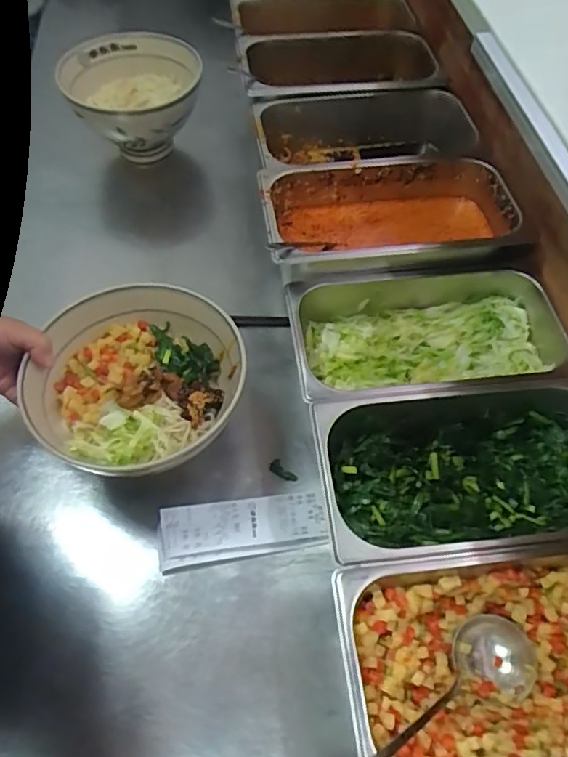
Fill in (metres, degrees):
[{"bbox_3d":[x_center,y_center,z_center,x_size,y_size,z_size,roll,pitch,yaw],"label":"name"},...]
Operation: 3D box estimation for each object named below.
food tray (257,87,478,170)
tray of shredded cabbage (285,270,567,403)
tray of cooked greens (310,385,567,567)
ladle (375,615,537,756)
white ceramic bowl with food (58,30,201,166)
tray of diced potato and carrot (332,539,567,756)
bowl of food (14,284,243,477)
[{"bbox_3d":[0.126,-0.339,0.829,0.338,0.104,0.169,-6,57,-8],"label":"food tray"},{"bbox_3d":[0.176,-0.037,0.667,0.331,0.083,0.163,-4,56,-7],"label":"tray of shredded cabbage"},{"bbox_3d":[0.202,0.106,0.582,0.335,0.087,0.167,-4,56,-7],"label":"tray of cooked greens"},{"bbox_3d":[0.101,0.283,0.431,0.297,0.043,0.068,-14,56,-37],"label":"ladle"},{"bbox_3d":[-0.234,-0.423,0.867,0.211,0.147,0.186,-6,57,-9],"label":"white ceramic bowl with food"},{"bbox_3d":[0.216,0.254,0.487,0.329,0.085,0.180,-3,56,-7],"label":"tray of diced potato and carrot"},{"bbox_3d":[-0.157,0.002,0.579,0.206,0.067,0.214,25,58,12],"label":"bowl of food"}]

